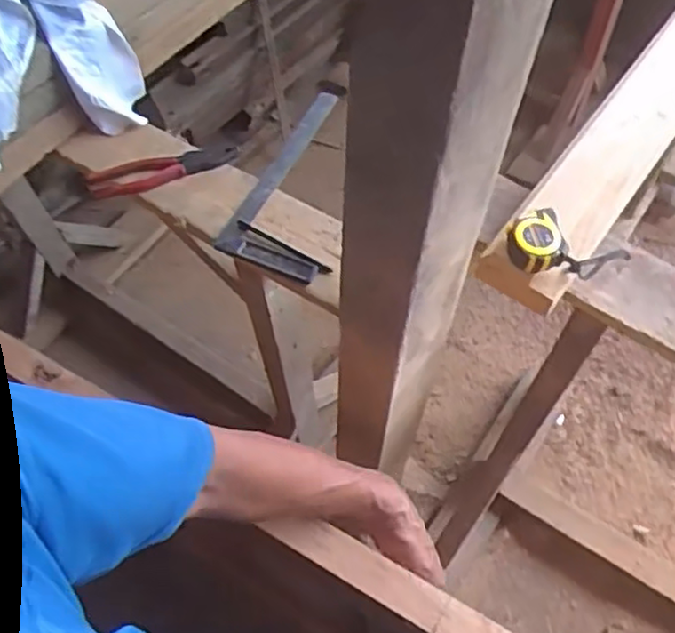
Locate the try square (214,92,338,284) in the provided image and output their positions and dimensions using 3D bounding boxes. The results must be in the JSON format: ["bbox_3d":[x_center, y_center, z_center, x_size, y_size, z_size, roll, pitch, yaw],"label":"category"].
[{"bbox_3d":[-0.028,-0.169,0.865,0.129,0.026,0.277,22,62,12],"label":"try square"}]

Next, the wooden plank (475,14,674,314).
[{"bbox_3d":[0.554,-0.422,1.051,0.114,0.069,1.116,34,65,18],"label":"wooden plank"}]

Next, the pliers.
[{"bbox_3d":[-0.218,-0.179,0.873,0.189,0.023,0.048,-10,60,-6],"label":"pliers"}]

